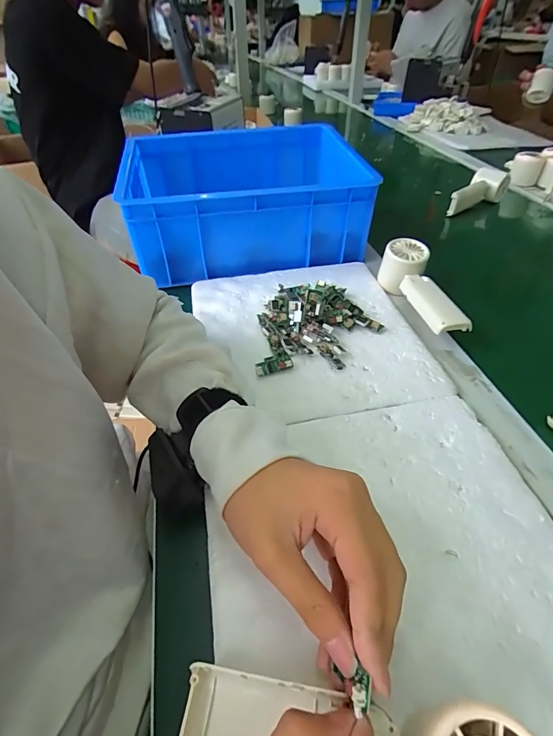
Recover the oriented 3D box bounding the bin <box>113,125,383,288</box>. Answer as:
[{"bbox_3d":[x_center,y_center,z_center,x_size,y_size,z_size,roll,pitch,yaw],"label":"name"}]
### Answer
[{"bbox_3d":[-0.047,-0.268,0.599,0.318,0.114,0.261,-8,43,-6],"label":"bin"}]

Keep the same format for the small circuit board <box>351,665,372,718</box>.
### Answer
[{"bbox_3d":[0.039,0.149,0.177,0.008,0.007,0.017,13,47,15],"label":"small circuit board"}]

